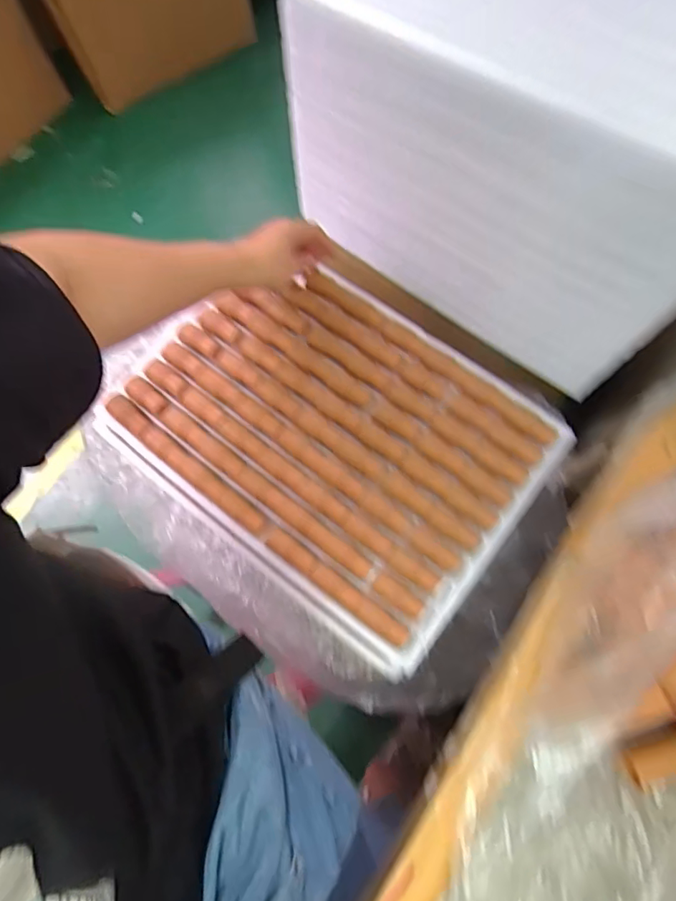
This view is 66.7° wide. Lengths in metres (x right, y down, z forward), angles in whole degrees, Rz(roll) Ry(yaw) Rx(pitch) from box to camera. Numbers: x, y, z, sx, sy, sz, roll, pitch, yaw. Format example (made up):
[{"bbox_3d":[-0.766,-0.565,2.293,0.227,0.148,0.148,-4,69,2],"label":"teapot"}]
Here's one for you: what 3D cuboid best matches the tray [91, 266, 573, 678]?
[{"bbox_3d":[-0.016,-0.022,0.582,0.444,0.038,0.324,36,77,13],"label":"tray"}]

